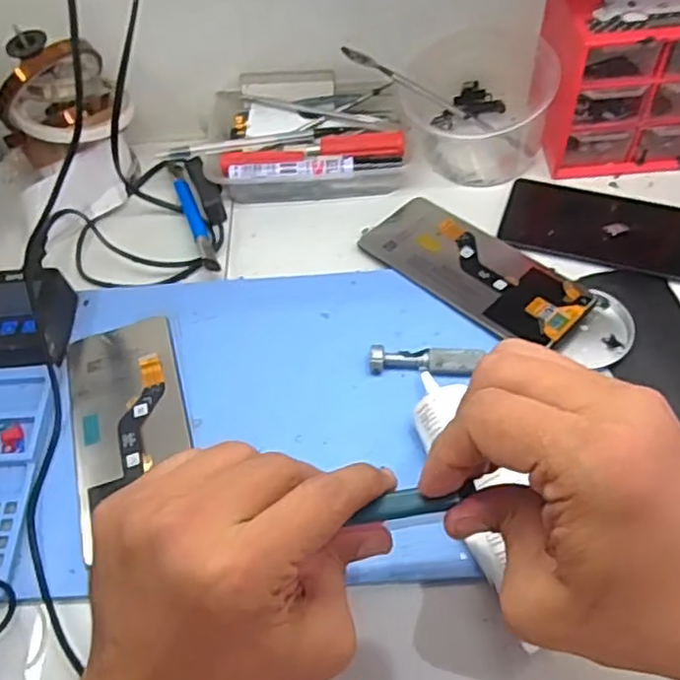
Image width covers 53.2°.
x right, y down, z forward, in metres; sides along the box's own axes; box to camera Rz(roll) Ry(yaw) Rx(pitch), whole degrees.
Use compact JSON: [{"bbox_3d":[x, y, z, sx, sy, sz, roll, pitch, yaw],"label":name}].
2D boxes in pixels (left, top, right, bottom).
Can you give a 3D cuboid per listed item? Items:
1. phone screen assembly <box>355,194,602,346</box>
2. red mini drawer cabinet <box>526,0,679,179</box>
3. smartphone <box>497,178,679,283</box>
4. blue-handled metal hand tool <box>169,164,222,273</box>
[{"bbox_3d":[0.093,-0.052,0.489,0.070,0.004,0.166,-39,57,-21],"label":"phone screen assembly"},{"bbox_3d":[0.225,-0.207,0.519,0.133,0.117,0.101,0,55,2],"label":"red mini drawer cabinet"},{"bbox_3d":[0.205,-0.085,0.508,0.158,0.004,0.079,15,57,12],"label":"smartphone"},{"bbox_3d":[-0.116,-0.101,0.534,0.012,0.013,0.132,-19,57,-10],"label":"blue-handled metal hand tool"}]

